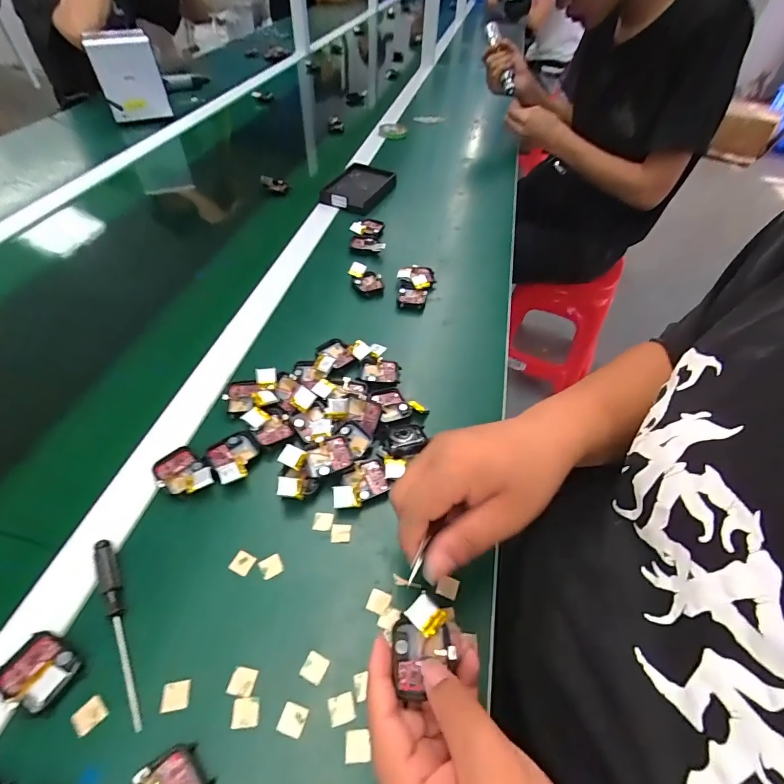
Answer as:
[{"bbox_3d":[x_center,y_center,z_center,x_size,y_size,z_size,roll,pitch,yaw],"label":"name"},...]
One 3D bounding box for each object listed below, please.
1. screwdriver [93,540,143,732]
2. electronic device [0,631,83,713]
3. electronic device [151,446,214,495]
[{"bbox_3d":[-0.192,0.163,0.289,0.012,0.011,0.131,-25,55,-22],"label":"screwdriver"},{"bbox_3d":[-0.232,0.184,0.271,0.042,0.009,0.037,23,52,16],"label":"electronic device"},{"bbox_3d":[-0.185,0.072,0.363,0.058,0.010,0.038,34,56,24],"label":"electronic device"}]

